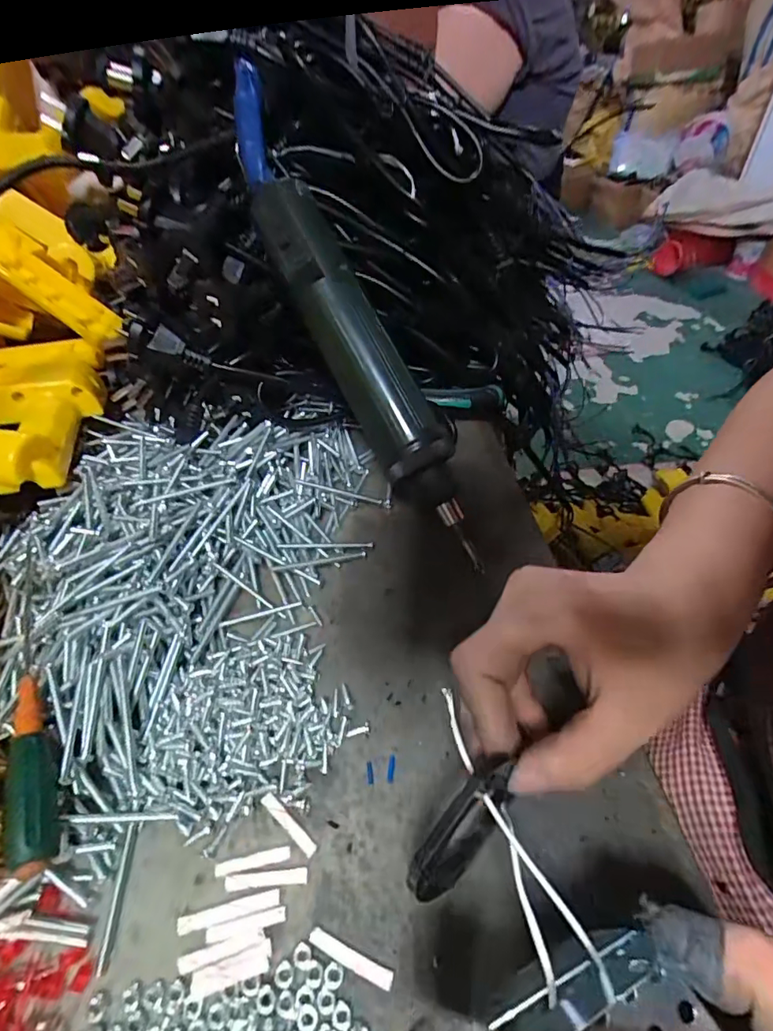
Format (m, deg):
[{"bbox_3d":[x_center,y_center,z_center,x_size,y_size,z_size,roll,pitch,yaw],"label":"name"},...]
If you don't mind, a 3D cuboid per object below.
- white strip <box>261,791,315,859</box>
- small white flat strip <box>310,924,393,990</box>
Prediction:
[{"bbox_3d":[-0.041,0.128,0.215,0.031,0.004,0.005,35,56,26],"label":"white strip"},{"bbox_3d":[-0.013,0.159,0.186,0.032,0.004,0.006,19,50,14],"label":"small white flat strip"}]

